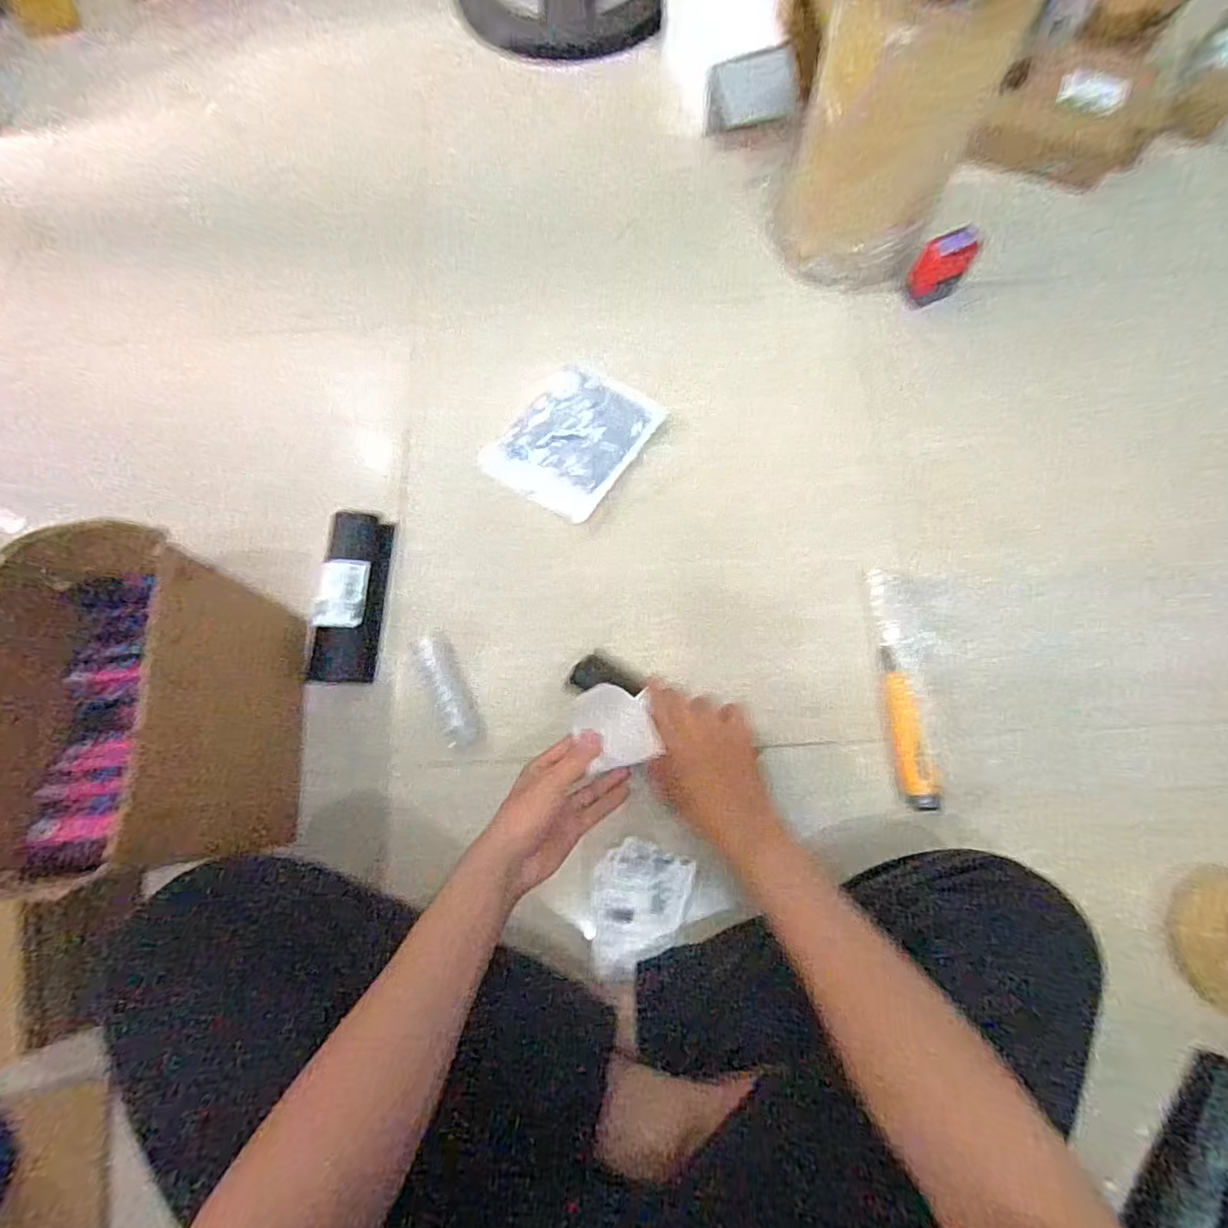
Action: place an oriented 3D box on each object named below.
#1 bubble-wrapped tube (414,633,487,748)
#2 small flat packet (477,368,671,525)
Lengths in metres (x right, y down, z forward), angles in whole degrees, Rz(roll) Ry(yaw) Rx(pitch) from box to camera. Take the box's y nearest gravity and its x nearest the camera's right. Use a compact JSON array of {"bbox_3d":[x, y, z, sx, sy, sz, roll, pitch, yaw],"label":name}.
[{"bbox_3d":[-0.178,0.084,0.667,0.042,0.027,0.129,-23,74,-5],"label":"bubble-wrapped tube"},{"bbox_3d":[-0.052,-0.218,0.751,0.158,0.025,0.190,33,77,11],"label":"small flat packet"}]

